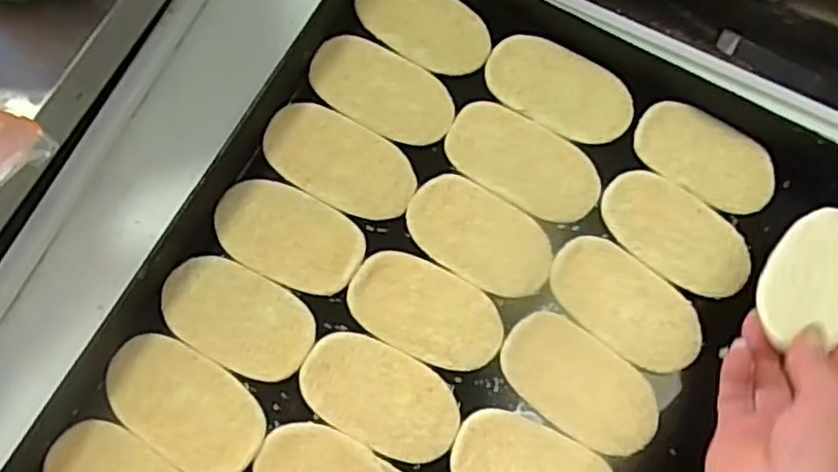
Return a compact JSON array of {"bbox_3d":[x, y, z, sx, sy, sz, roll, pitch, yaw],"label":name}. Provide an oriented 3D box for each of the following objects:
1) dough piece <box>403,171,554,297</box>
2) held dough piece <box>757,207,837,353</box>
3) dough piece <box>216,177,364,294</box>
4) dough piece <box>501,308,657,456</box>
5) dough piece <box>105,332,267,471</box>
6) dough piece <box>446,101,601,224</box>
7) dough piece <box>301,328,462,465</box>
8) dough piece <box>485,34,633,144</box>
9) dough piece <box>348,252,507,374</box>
[{"bbox_3d":[0.041,0.000,0.480,0.102,0.005,0.059,31,76,6],"label":"dough piece"},{"bbox_3d":[0.245,0.027,0.428,0.061,0.012,0.104,32,66,6],"label":"held dough piece"},{"bbox_3d":[-0.088,-0.001,0.473,0.102,0.005,0.061,26,76,5],"label":"dough piece"},{"bbox_3d":[0.103,0.094,0.451,0.105,0.004,0.060,34,76,7],"label":"dough piece"},{"bbox_3d":[-0.147,0.106,0.441,0.106,0.008,0.060,33,76,7],"label":"dough piece"},{"bbox_3d":[0.073,-0.052,0.496,0.111,0.006,0.060,30,76,6],"label":"dough piece"},{"bbox_3d":[-0.024,0.102,0.448,0.102,0.004,0.060,28,76,5],"label":"dough piece"},{"bbox_3d":[0.101,-0.107,0.508,0.108,0.006,0.059,30,76,6],"label":"dough piece"},{"bbox_3d":[0.005,0.049,0.464,0.102,0.004,0.059,25,75,5],"label":"dough piece"}]

